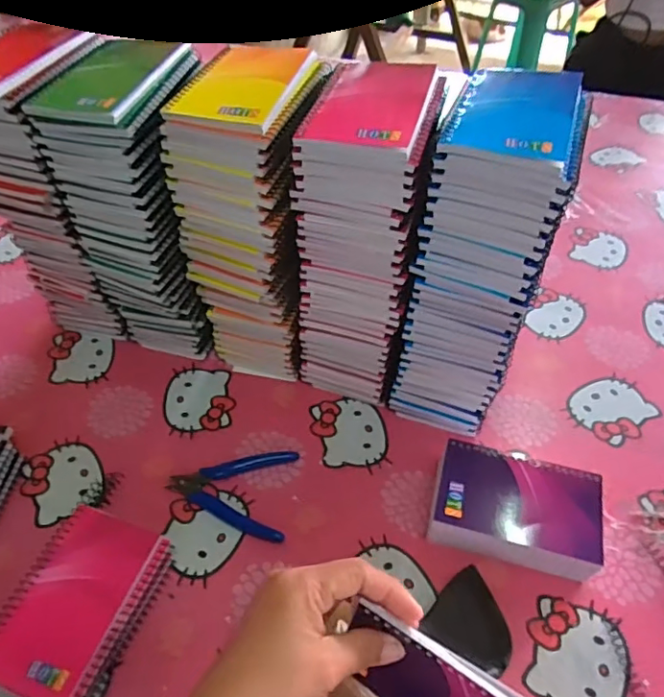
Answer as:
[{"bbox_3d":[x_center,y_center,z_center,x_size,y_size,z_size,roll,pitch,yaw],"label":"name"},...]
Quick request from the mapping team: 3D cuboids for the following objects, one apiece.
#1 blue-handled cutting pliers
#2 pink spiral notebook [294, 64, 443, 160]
[{"bbox_3d":[-0.092,0.127,0.507,0.109,0.006,0.086,6,50,6],"label":"blue-handled cutting pliers"},{"bbox_3d":[0.029,-0.185,0.413,0.083,0.009,0.130,12,51,11],"label":"pink spiral notebook"}]

